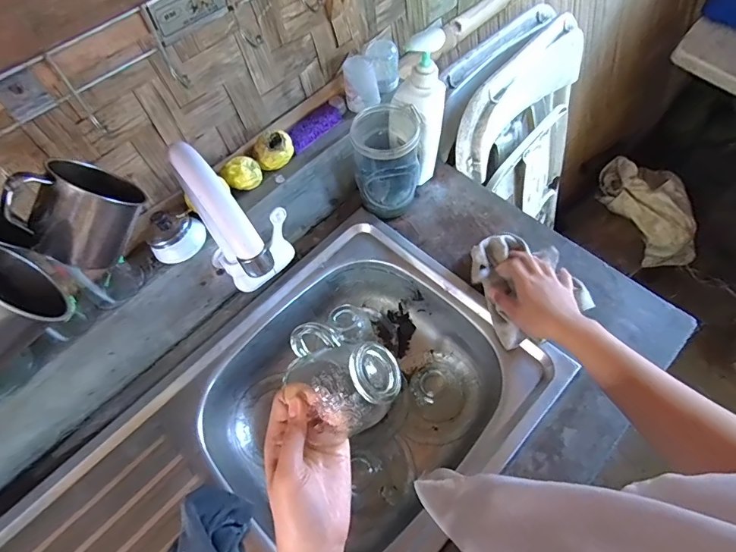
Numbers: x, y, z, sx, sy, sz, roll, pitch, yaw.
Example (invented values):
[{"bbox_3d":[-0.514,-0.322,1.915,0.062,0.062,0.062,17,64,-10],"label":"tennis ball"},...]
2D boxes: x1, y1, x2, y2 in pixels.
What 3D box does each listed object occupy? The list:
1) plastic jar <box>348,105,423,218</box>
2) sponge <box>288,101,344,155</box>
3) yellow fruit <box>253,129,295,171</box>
[{"bbox_3d":[0.034,-0.185,0.659,0.097,0.147,0.121,3,61,5],"label":"plastic jar"},{"bbox_3d":[-0.078,-0.224,0.632,0.091,0.017,0.039,-39,66,-17],"label":"sponge"},{"bbox_3d":[-0.133,-0.180,0.599,0.055,0.035,0.044,-19,62,-7],"label":"yellow fruit"}]

